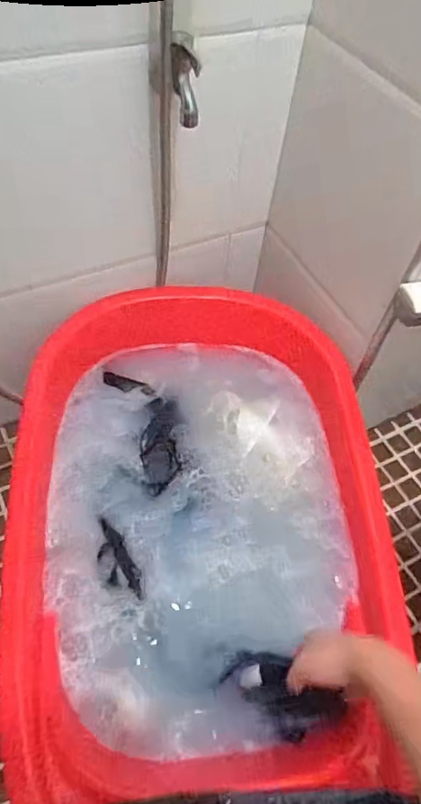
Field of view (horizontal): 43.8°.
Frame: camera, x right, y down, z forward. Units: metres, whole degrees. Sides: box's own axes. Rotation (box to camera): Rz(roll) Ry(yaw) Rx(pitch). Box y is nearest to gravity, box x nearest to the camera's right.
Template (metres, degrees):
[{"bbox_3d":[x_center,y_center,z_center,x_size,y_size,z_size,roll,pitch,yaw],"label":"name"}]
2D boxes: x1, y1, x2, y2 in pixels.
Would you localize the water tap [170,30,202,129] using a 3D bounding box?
[{"bbox_3d":[-0.028,-0.356,0.583,0.029,0.085,0.041,-11,57,-13],"label":"water tap"}]

